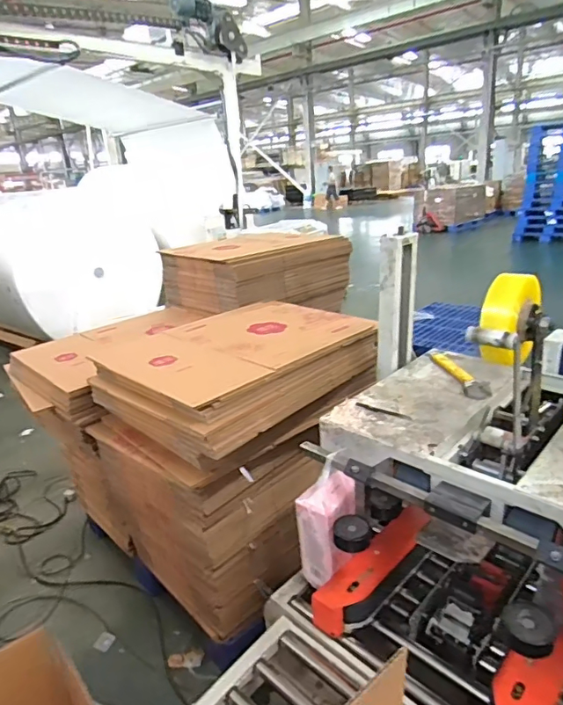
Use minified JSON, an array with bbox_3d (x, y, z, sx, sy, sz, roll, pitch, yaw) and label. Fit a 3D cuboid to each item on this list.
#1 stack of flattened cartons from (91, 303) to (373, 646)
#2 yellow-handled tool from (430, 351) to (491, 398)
[{"bbox_3d":[-0.123,0.325,1.573,0.591,0.781,0.669,14,27,41],"label":"stack of flattened cartons"},{"bbox_3d":[0.457,0.049,1.283,0.053,0.029,0.284,-5,20,-3],"label":"yellow-handled tool"}]

